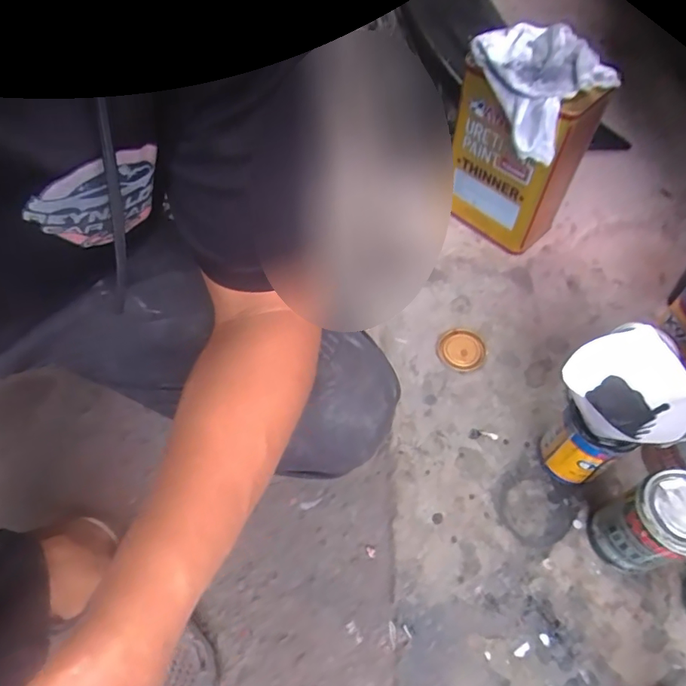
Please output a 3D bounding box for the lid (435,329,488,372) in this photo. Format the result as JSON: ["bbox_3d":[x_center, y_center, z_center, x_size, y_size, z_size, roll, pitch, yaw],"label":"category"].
[{"bbox_3d":[0.165,0.008,0.679,0.060,0.017,0.068,-29,62,-14],"label":"lid"}]

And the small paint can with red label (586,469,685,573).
[{"bbox_3d":[0.305,0.182,0.485,0.068,0.147,0.070,-1,59,2],"label":"small paint can with red label"}]

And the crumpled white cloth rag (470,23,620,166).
[{"bbox_3d":[0.227,-0.318,0.587,0.163,0.134,0.046,40,25,-1],"label":"crumpled white cloth rag"}]

